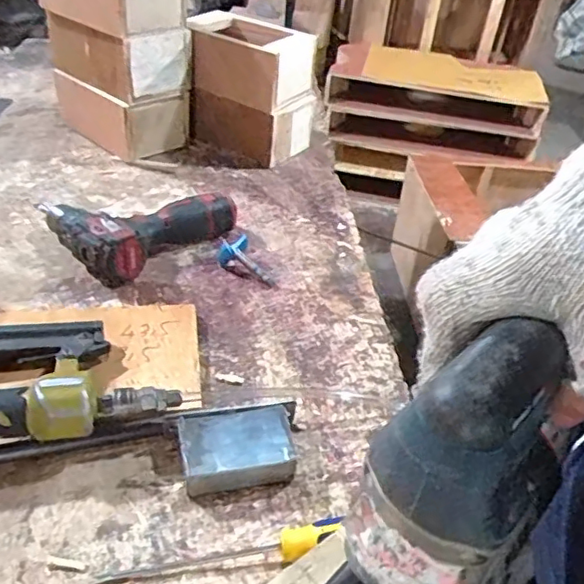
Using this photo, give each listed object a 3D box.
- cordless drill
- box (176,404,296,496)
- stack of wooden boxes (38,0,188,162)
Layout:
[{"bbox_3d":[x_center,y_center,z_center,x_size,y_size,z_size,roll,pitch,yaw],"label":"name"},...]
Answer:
[{"bbox_3d":[-0.192,-0.096,0.741,0.155,0.060,0.193,33,46,30],"label":"cordless drill"},{"bbox_3d":[-0.046,0.132,0.494,0.089,0.033,0.061,-7,40,-15],"label":"box"},{"bbox_3d":[-0.270,-0.360,0.900,0.206,0.267,0.117,29,44,27],"label":"stack of wooden boxes"}]

